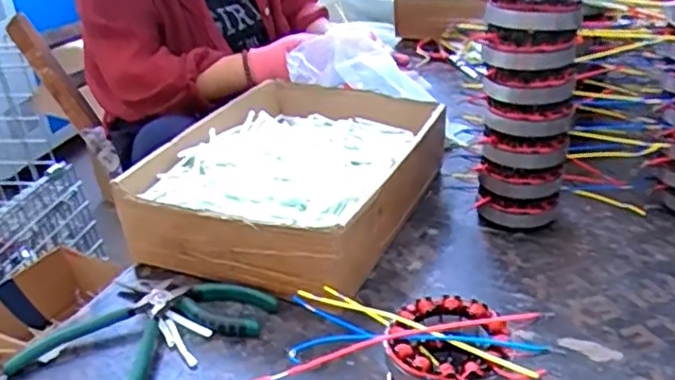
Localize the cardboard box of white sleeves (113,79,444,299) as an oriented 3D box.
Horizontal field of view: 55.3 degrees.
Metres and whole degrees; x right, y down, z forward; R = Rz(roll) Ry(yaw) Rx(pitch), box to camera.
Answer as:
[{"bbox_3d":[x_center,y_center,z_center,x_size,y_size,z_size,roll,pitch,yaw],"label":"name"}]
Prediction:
[{"bbox_3d":[-0.035,-0.019,0.702,0.241,0.095,0.341,9,31,24],"label":"cardboard box of white sleeves"}]

